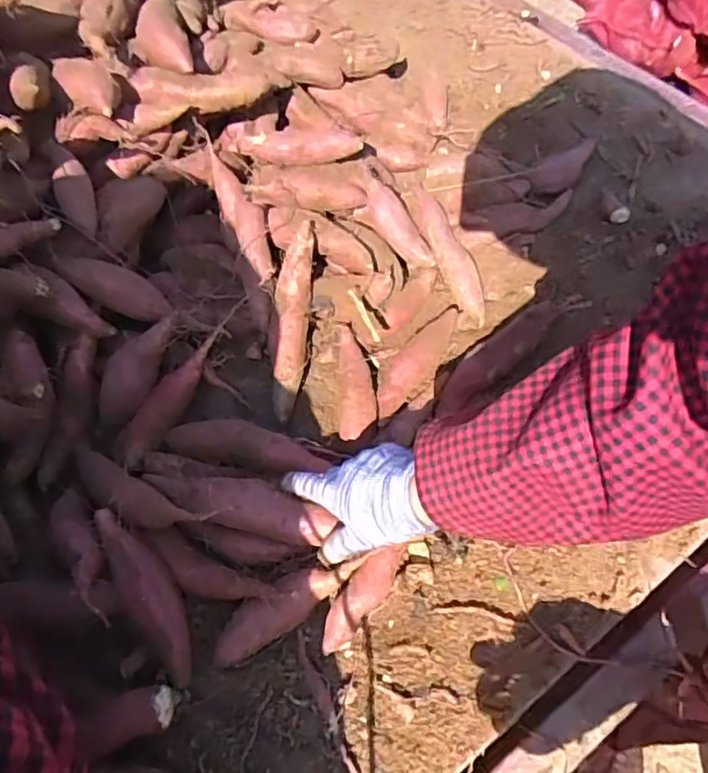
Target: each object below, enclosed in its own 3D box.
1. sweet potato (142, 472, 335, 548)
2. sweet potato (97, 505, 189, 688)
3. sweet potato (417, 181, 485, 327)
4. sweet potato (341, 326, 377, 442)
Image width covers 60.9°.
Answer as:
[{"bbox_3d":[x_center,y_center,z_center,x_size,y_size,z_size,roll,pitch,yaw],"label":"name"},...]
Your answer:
[{"bbox_3d":[-0.109,0.102,0.546,0.174,0.037,0.043,13,61,10],"label":"sweet potato"},{"bbox_3d":[-0.172,0.172,0.506,0.040,0.033,0.154,-29,82,-14],"label":"sweet potato"},{"bbox_3d":[0.107,-0.157,0.689,0.030,0.035,0.178,-19,76,-8],"label":"sweet potato"},{"bbox_3d":[0.003,-0.007,0.622,0.035,0.029,0.121,-1,60,2],"label":"sweet potato"}]

